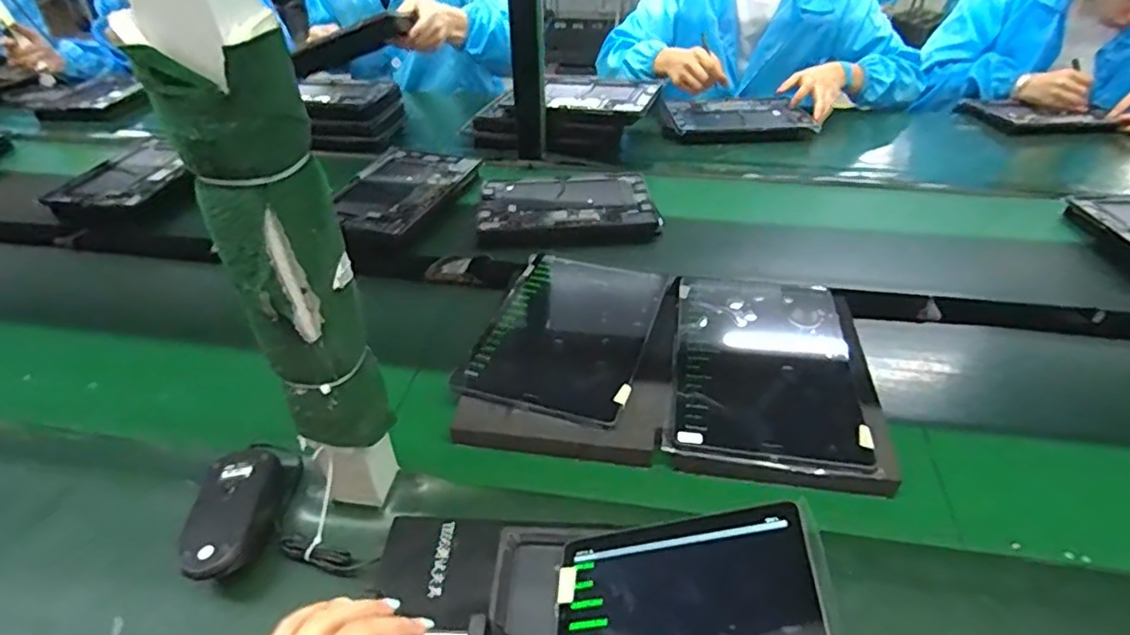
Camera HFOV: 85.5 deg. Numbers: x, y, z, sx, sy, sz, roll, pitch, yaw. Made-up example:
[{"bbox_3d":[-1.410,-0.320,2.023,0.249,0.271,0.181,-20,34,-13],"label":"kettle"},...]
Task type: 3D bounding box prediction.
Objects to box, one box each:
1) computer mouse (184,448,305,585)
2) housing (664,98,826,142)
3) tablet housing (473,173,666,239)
[{"bbox_3d":[-0.257,0.155,0.483,0.063,0.038,0.120,-1,38,1],"label":"computer mouse"},{"bbox_3d":[0.324,-0.382,1.167,0.254,0.025,0.174,-5,43,-4],"label":"housing"},{"bbox_3d":[0.003,-0.171,0.920,0.255,0.025,0.174,-1,38,2],"label":"tablet housing"}]

